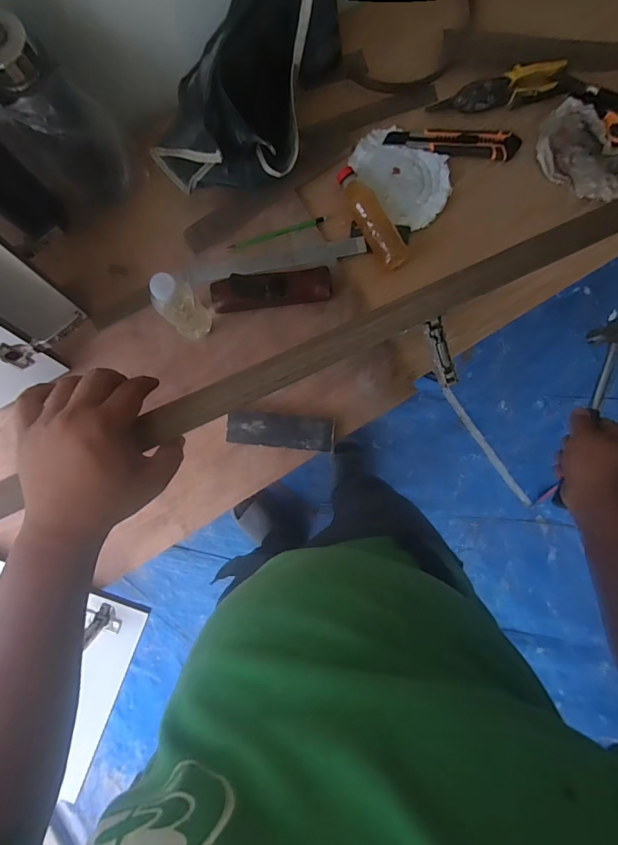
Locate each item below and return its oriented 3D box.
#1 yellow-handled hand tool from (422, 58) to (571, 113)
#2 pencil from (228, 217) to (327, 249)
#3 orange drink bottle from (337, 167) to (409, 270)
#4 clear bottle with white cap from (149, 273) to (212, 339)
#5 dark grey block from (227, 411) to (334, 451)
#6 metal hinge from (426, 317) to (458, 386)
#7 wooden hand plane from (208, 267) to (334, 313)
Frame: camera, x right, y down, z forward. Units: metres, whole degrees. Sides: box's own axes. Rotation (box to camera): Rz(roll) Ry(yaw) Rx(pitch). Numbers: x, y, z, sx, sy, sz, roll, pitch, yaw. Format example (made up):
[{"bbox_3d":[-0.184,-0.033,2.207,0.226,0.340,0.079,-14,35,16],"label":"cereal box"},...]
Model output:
[{"bbox_3d":[0.327,-0.566,0.721,0.239,0.023,0.048,-19,90,-2],"label":"yellow-handled hand tool"},{"bbox_3d":[-0.053,-0.319,0.711,0.167,0.010,0.011,-17,89,-3],"label":"pencil"},{"bbox_3d":[0.103,-0.337,0.698,0.045,0.044,0.174,-36,91,-2],"label":"orange drink bottle"},{"bbox_3d":[-0.182,-0.164,0.613,0.054,0.180,0.052,-41,91,-2],"label":"clear bottle with white cap"},{"bbox_3d":[-0.045,0.014,0.689,0.173,0.031,0.053,6,89,-2],"label":"dark grey block"},{"bbox_3d":[0.129,-0.068,0.409,0.016,0.007,0.066,-22,106,-3],"label":"metal hinge"},{"bbox_3d":[-0.061,-0.216,0.689,0.193,0.054,0.050,-6,90,-2],"label":"wooden hand plane"}]

